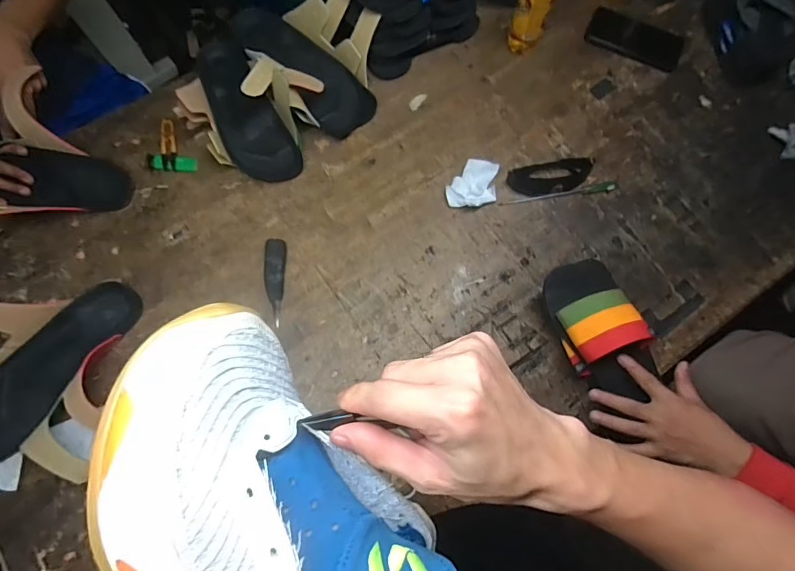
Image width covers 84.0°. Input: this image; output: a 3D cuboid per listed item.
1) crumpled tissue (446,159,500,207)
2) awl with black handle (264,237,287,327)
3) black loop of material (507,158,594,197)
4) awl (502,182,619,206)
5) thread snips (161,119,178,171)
[{"bbox_3d":[0.122,-0.166,0.720,0.079,0.023,0.077,2,74,-2],"label":"crumpled tissue"},{"bbox_3d":[-0.186,-0.009,0.666,0.029,0.020,0.131,-1,74,-3],"label":"awl with black handle"},{"bbox_3d":[0.254,-0.177,0.729,0.144,0.018,0.050,-12,75,-5],"label":"black loop of material"},{"bbox_3d":[0.269,-0.148,0.724,0.199,0.014,0.015,-12,75,-5],"label":"awl"},{"bbox_3d":[-0.377,-0.229,0.727,0.024,0.013,0.090,-14,75,-6],"label":"thread snips"}]

